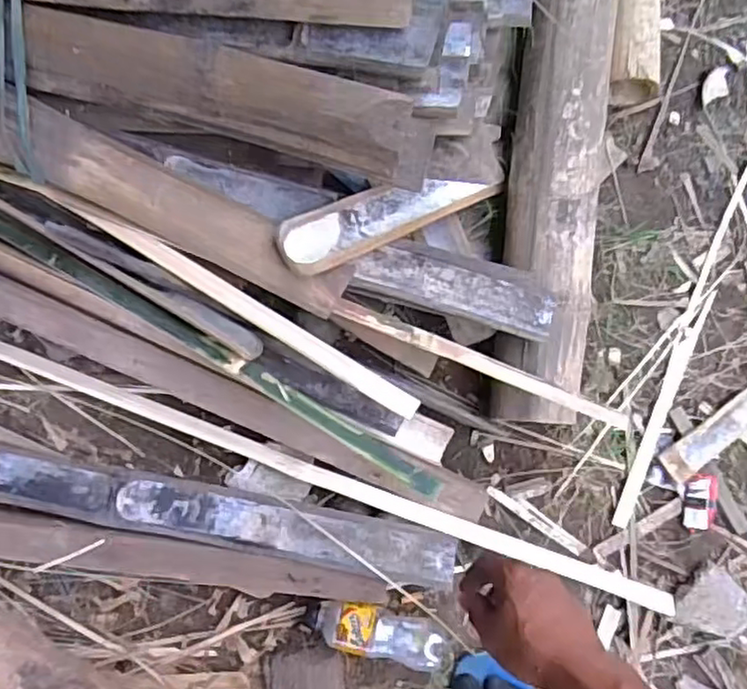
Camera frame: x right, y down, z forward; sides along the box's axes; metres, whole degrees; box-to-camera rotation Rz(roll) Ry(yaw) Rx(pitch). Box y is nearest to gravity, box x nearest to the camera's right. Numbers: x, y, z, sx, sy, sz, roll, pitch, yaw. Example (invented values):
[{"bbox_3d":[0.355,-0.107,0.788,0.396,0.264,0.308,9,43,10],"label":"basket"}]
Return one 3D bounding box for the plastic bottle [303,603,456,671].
[{"bbox_3d":[0.008,0.350,0.793,0.184,0.053,0.053,14,85,4],"label":"plastic bottle"}]

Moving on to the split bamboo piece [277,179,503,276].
[{"bbox_3d":[0.028,-0.154,0.764,0.320,0.020,0.068,-26,87,-36],"label":"split bamboo piece"}]

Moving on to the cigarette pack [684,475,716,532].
[{"bbox_3d":[0.417,0.203,0.838,0.039,0.012,0.073,2,86,-2],"label":"cigarette pack"}]

